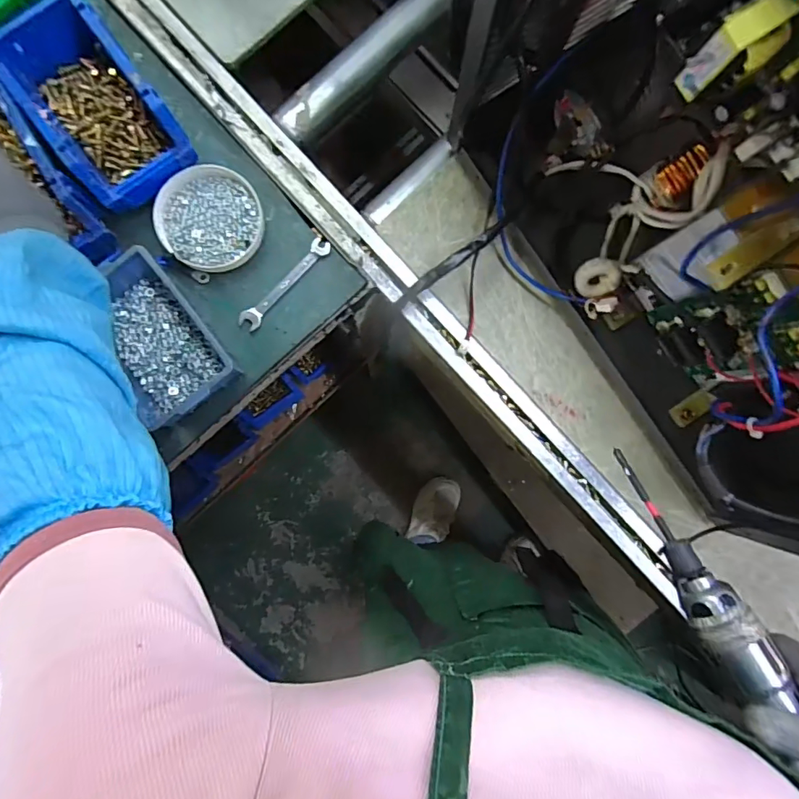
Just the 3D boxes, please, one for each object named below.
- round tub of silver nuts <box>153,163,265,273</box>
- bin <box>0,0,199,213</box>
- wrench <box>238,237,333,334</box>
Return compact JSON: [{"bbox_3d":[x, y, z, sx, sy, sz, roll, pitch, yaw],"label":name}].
[{"bbox_3d":[-0.193,-0.186,0.482,0.100,0.023,0.105,0,88,-2],"label":"round tub of silver nuts"},{"bbox_3d":[-0.290,-0.280,0.457,0.106,0.066,0.182,-37,89,-3],"label":"bin"},{"bbox_3d":[-0.118,-0.120,0.489,0.020,0.006,0.120,42,85,-10],"label":"wrench"}]

